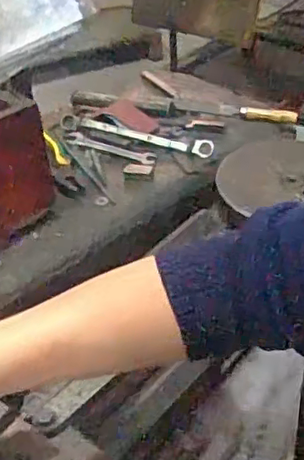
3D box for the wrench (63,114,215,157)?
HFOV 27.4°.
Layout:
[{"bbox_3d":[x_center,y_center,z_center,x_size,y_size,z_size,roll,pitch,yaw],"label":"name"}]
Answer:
[{"bbox_3d":[-0.028,-0.144,0.931,0.257,0.014,0.034,15,44,23],"label":"wrench"}]

